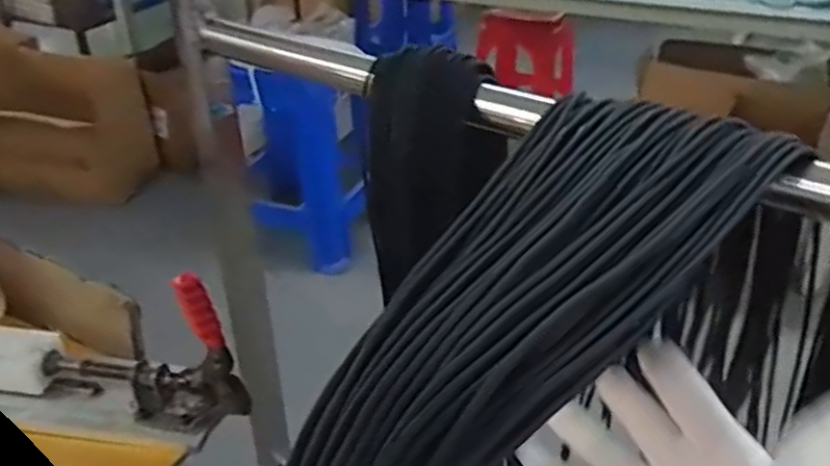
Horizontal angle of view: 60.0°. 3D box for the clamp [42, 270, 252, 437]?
[{"bbox_3d":[-0.212,0.087,0.551,0.161,0.137,0.040,9,34,16],"label":"clamp"}]

